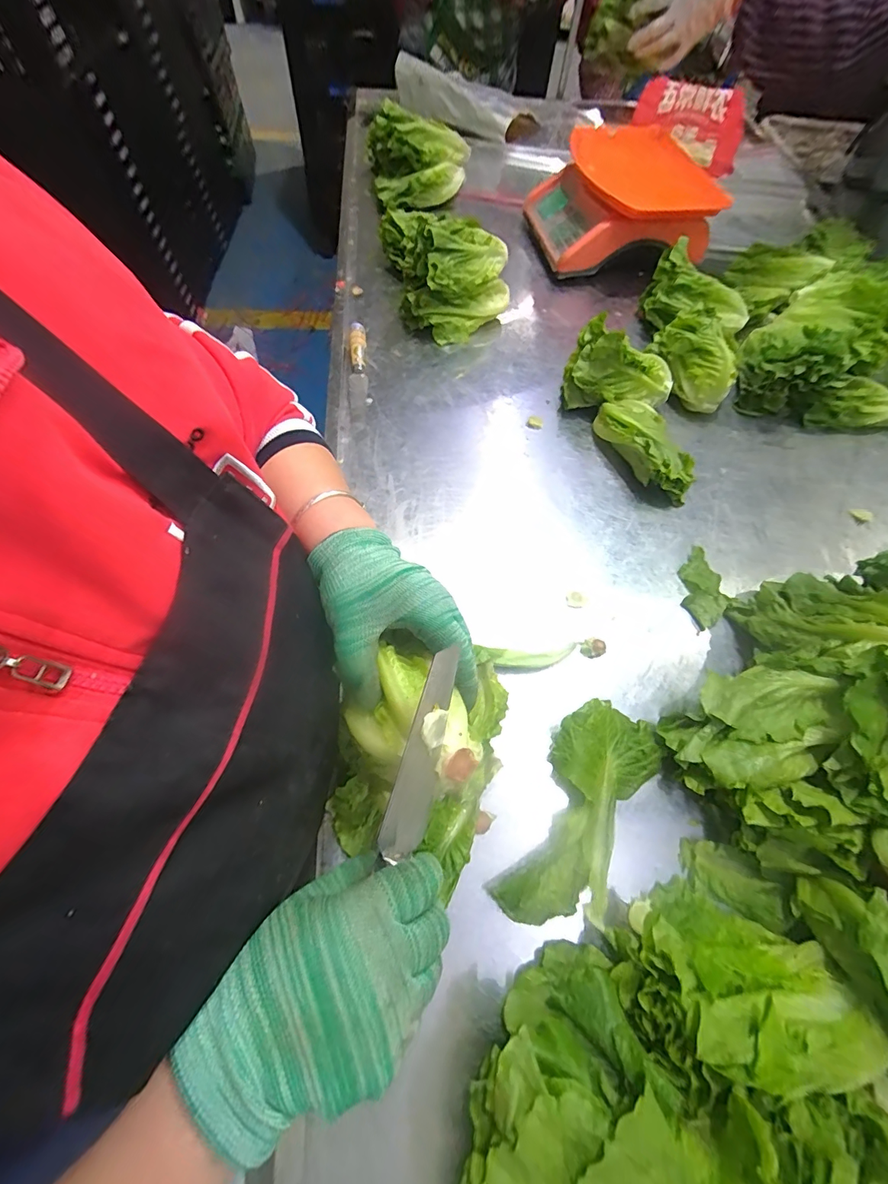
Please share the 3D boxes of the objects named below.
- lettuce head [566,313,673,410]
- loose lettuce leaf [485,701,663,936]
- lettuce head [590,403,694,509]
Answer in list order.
[{"bbox_3d":[0.255,-0.312,0.607,0.150,0.110,0.061,11,63,2],"label":"lettuce head"},{"bbox_3d":[0.129,0.201,0.394,0.095,0.030,0.205,29,65,11],"label":"loose lettuce leaf"},{"bbox_3d":[0.277,-0.202,0.586,0.073,0.058,0.171,-17,66,-11],"label":"lettuce head"}]

